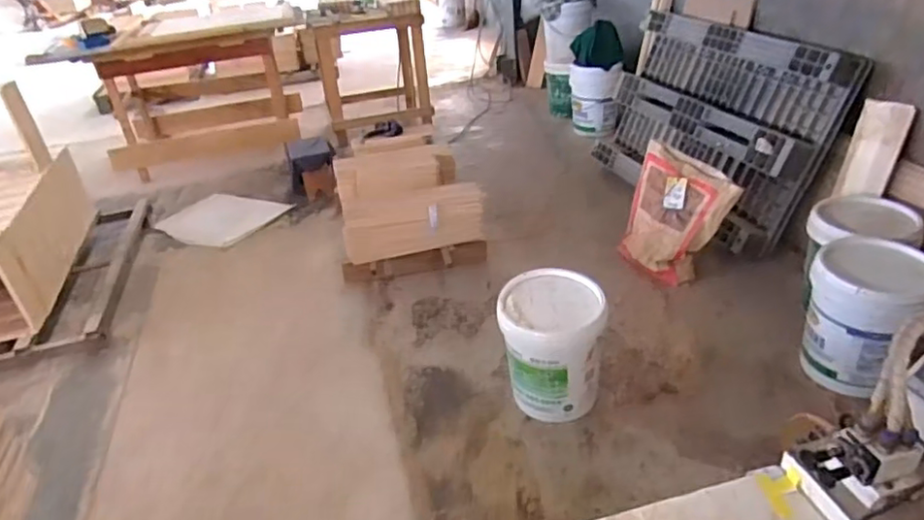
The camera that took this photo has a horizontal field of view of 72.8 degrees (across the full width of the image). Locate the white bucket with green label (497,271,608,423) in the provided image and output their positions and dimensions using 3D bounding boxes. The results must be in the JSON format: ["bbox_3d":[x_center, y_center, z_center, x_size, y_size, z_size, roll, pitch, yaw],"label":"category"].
[{"bbox_3d":[0.263,0.254,1.840,0.295,0.344,0.301,-6,32,0],"label":"white bucket with green label"}]

